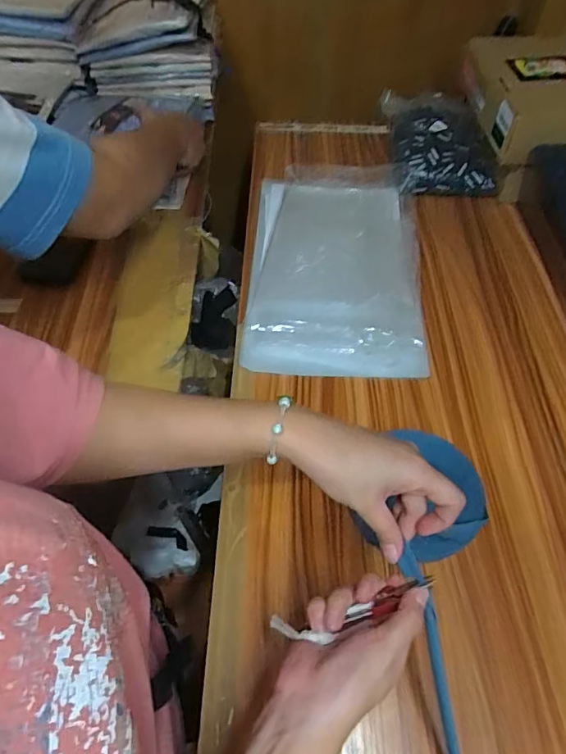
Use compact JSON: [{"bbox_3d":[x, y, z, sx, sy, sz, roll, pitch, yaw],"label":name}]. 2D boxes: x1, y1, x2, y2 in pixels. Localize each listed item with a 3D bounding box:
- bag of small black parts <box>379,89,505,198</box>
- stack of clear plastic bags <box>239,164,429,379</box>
[{"bbox_3d":[0.260,-0.409,0.827,0.156,0.049,0.259,0,54,1],"label":"bag of small black parts"},{"bbox_3d":[0.071,-0.165,0.687,0.228,0.042,0.371,3,54,3],"label":"stack of clear plastic bags"}]

